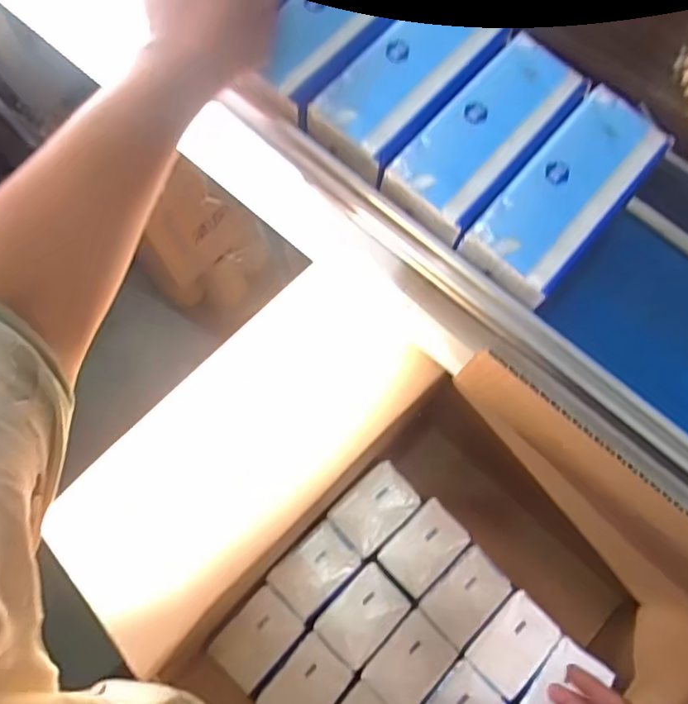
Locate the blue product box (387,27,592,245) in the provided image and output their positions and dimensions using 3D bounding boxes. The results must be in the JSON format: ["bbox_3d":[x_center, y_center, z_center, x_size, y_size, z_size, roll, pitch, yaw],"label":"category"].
[{"bbox_3d":[0.093,-0.138,0.377,0.062,0.027,0.139,41,77,10],"label":"blue product box"}]

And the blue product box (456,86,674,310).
[{"bbox_3d":[0.139,-0.099,0.364,0.061,0.025,0.142,40,76,10],"label":"blue product box"}]

